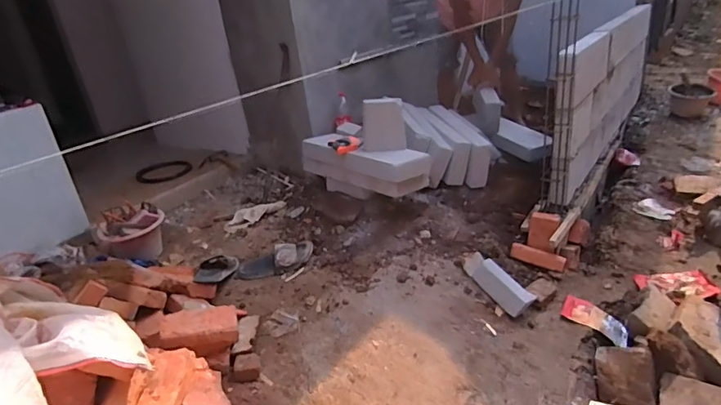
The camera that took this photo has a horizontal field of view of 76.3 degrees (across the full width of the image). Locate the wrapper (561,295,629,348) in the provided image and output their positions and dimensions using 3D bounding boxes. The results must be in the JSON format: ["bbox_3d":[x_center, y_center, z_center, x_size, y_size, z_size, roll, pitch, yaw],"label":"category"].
[{"bbox_3d":[0.763,0.379,1.486,0.106,0.030,0.210,-30,37,-33],"label":"wrapper"}]

